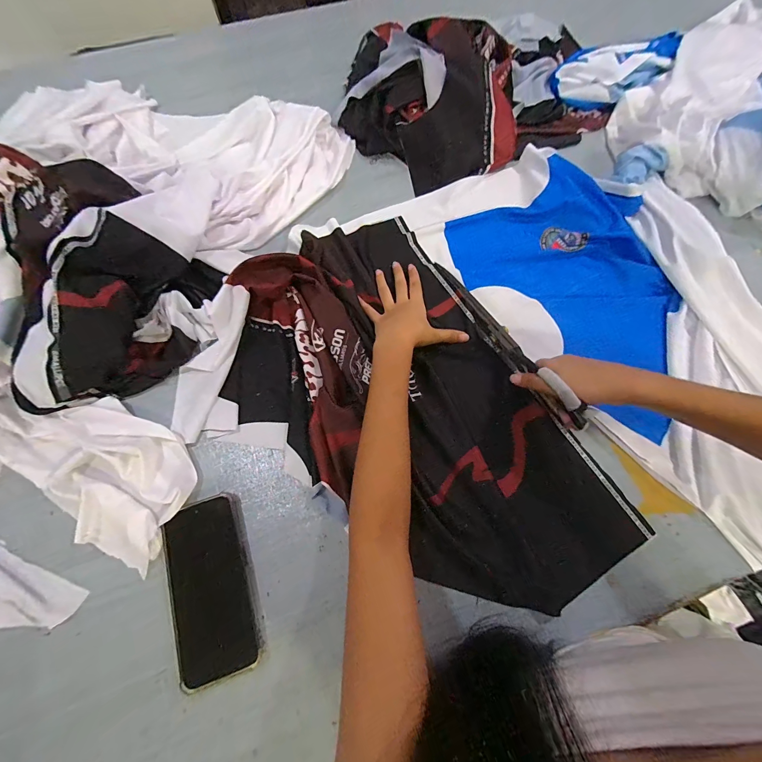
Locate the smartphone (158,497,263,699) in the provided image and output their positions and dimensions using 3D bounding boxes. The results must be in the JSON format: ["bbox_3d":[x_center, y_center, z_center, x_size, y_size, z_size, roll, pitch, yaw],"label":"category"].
[{"bbox_3d":[-0.183,0.217,0.339,0.080,0.009,0.169,-19,72,-6],"label":"smartphone"}]

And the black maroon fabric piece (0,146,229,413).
[{"bbox_3d":[-0.396,-0.151,0.424,0.337,0.103,0.355,0,71,1],"label":"black maroon fabric piece"}]

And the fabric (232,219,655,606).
[{"bbox_3d":[0.050,0.015,0.410,0.291,0.048,0.545,-37,76,-11],"label":"fabric"}]

